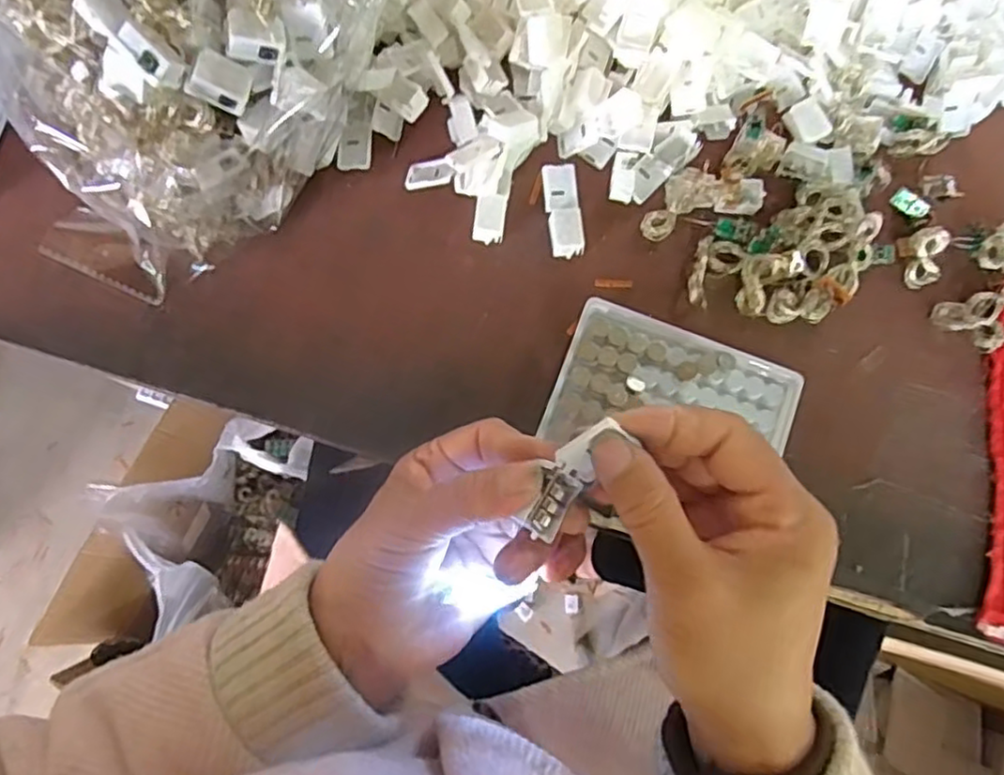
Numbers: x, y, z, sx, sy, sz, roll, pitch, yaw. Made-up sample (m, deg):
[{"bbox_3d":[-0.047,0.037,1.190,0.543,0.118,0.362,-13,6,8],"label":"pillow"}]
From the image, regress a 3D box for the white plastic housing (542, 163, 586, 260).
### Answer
[{"bbox_3d":[0.037,-0.105,0.400,0.020,0.012,0.055,-7,79,-3],"label":"white plastic housing"}]

